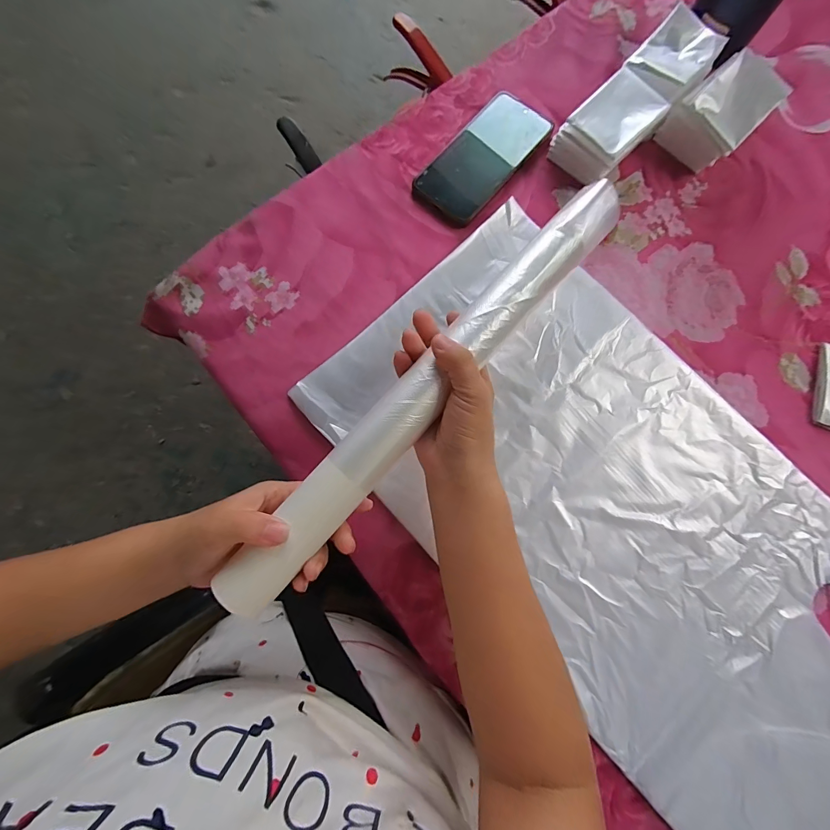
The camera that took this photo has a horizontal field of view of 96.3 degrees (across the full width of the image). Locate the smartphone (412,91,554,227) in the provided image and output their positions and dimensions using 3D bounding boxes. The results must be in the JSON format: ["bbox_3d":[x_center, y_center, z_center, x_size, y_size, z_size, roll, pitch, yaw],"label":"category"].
[{"bbox_3d":[0.072,-0.278,0.400,0.077,0.013,0.162,40,82,6],"label":"smartphone"}]

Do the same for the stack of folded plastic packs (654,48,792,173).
[{"bbox_3d":[0.317,-0.313,0.387,0.080,0.056,0.071,-43,83,-7],"label":"stack of folded plastic packs"}]

